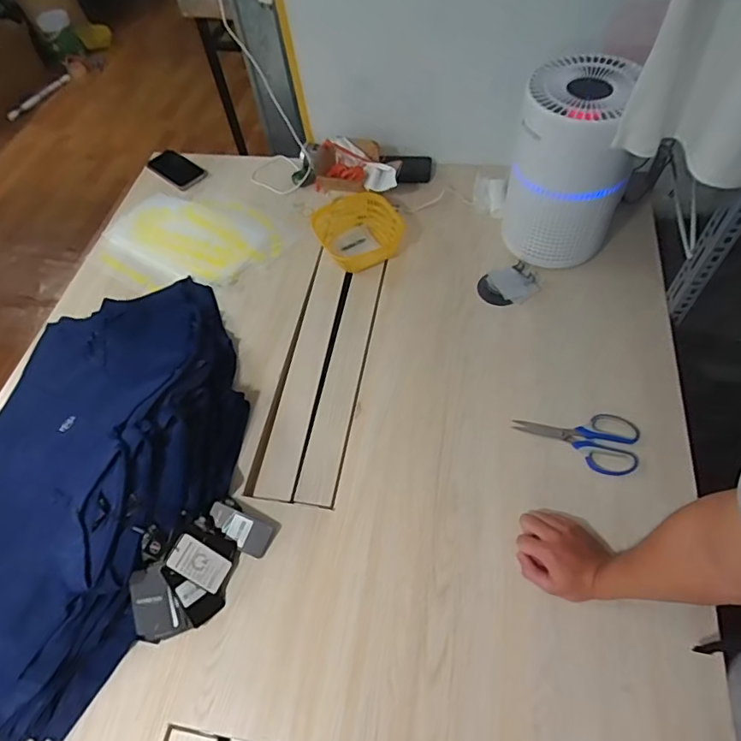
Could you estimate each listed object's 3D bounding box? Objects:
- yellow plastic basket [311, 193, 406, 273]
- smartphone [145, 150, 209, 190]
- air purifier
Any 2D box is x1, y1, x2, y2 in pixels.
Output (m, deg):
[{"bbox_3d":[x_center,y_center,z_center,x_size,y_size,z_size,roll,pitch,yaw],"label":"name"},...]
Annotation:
[{"bbox_3d":[-0.029,-0.296,1.075,0.171,0.071,0.170,-2,59,3],"label":"yellow plastic basket"},{"bbox_3d":[-0.485,-0.503,1.272,0.173,0.015,0.087,36,67,24],"label":"smartphone"},{"bbox_3d":[0.353,-0.351,0.899,0.213,0.308,0.193,19,62,15],"label":"air purifier"}]

